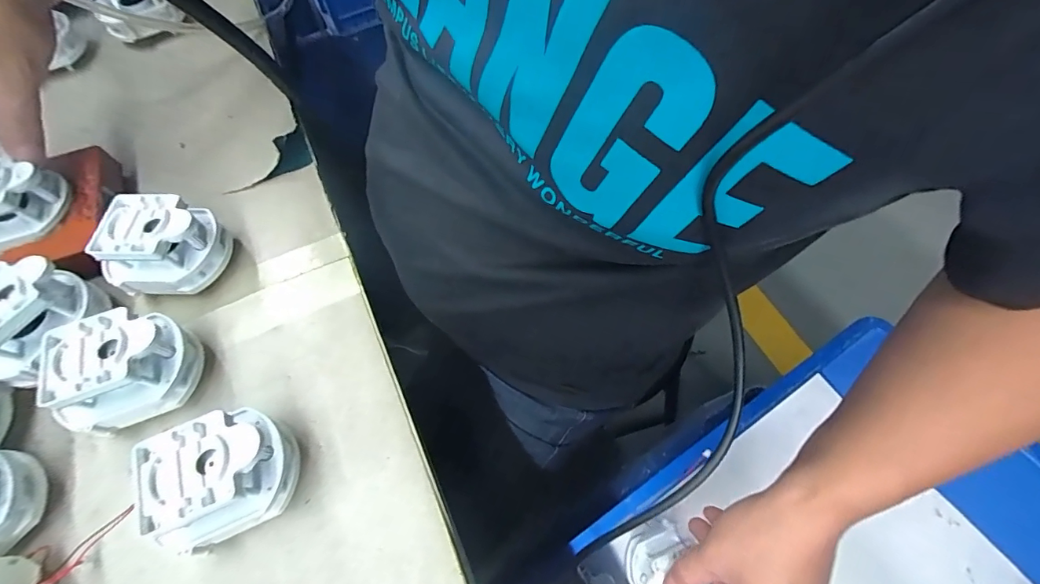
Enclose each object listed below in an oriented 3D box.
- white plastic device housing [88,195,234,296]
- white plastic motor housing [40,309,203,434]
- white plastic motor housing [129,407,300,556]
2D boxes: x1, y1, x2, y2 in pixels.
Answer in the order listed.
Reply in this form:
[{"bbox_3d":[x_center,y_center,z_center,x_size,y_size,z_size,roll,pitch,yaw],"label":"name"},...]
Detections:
[{"bbox_3d":[-0.227,-0.030,0.287,0.056,0.053,0.062,-3,64,1],"label":"white plastic device housing"},{"bbox_3d":[-0.220,0.045,0.248,0.059,0.054,0.050,-26,65,-10],"label":"white plastic motor housing"},{"bbox_3d":[-0.151,0.093,0.225,0.064,0.050,0.058,-27,66,-10],"label":"white plastic motor housing"}]

